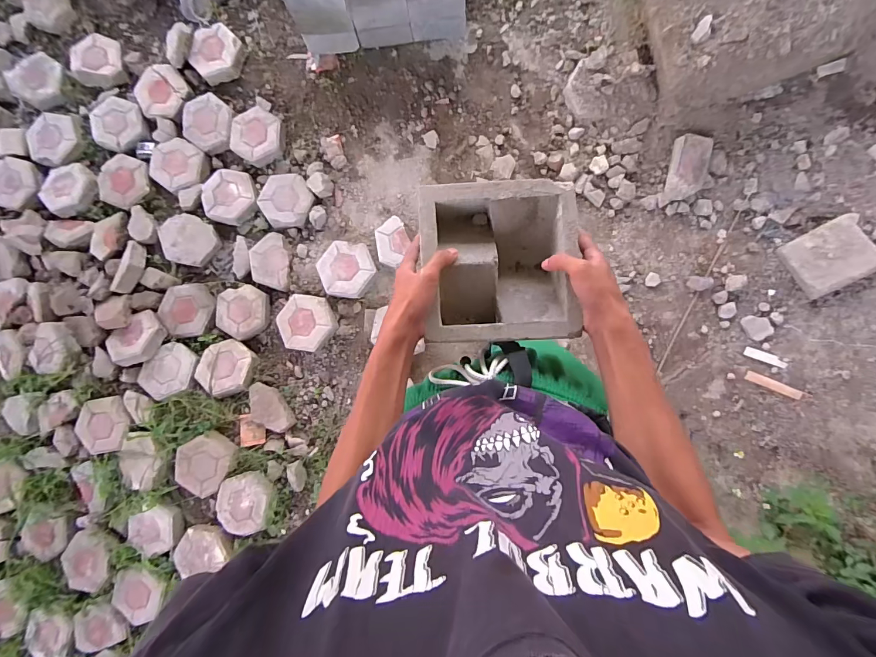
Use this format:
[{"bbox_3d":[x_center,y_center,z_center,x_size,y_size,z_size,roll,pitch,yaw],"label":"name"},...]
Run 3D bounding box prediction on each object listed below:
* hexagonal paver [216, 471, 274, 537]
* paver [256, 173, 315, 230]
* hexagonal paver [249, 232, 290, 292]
[{"bbox_3d":[-0.672,0.604,1.380,0.205,0.049,0.190,-11,86,4],"label":"hexagonal paver"},{"bbox_3d":[-0.585,-0.496,1.528,0.199,0.049,0.223,-31,85,3],"label":"paver"},{"bbox_3d":[-0.622,-0.246,1.483,0.135,0.057,0.219,-6,87,5],"label":"hexagonal paver"}]

